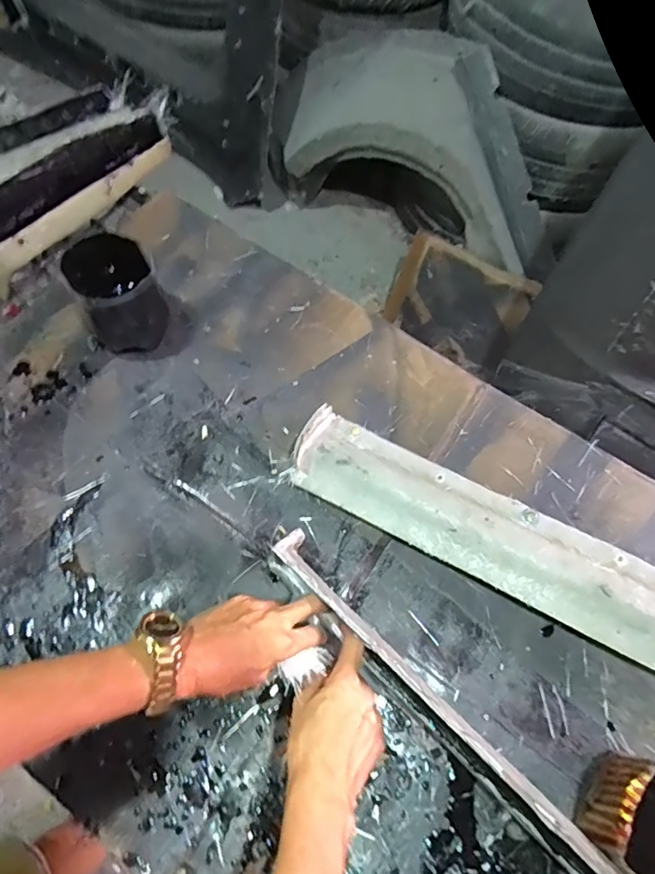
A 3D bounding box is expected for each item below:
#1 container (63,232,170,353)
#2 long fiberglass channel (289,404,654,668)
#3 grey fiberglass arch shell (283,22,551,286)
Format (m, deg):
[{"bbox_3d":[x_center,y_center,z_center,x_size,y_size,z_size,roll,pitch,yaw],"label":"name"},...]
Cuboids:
[{"bbox_3d":[-0.254,-0.168,0.636,0.088,0.127,0.100,-29,70,-16],"label":"container"},{"bbox_3d":[0.421,0.222,0.534,1.021,0.067,0.125,26,66,9],"label":"long fiberglass channel"},{"bbox_3d":[0.241,-0.783,1.389,0.892,0.389,0.327,37,69,10],"label":"grey fiberglass arch shell"}]

